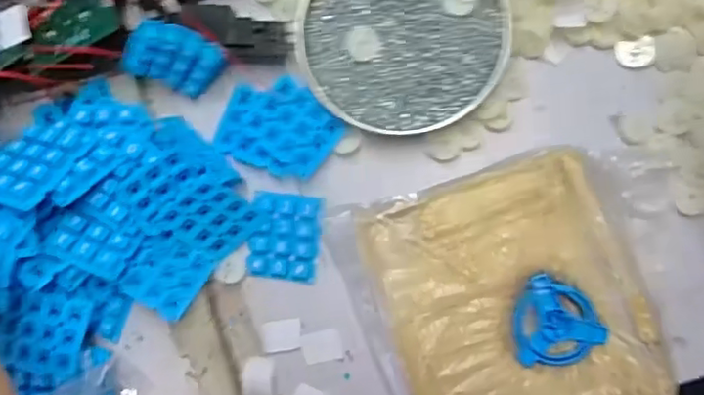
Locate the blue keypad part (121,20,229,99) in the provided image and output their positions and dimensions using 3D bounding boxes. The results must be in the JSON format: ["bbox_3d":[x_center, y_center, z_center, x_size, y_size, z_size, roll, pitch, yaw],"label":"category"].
[{"bbox_3d":[-0.118,-0.092,0.421,0.058,0.052,0.006,23,46,-31],"label":"blue keypad part"}]

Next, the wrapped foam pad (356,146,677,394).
[{"bbox_3d":[0.104,0.075,0.400,0.153,0.040,0.181,-18,88,3],"label":"wrapped foam pad"}]

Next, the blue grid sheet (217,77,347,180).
[{"bbox_3d":[-0.052,-0.047,0.436,0.078,0.015,0.065,35,91,4],"label":"blue grid sheet"}]

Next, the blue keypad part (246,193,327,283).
[{"bbox_3d":[-0.046,0.027,0.436,0.048,0.005,0.057,8,89,4],"label":"blue keypad part"}]

